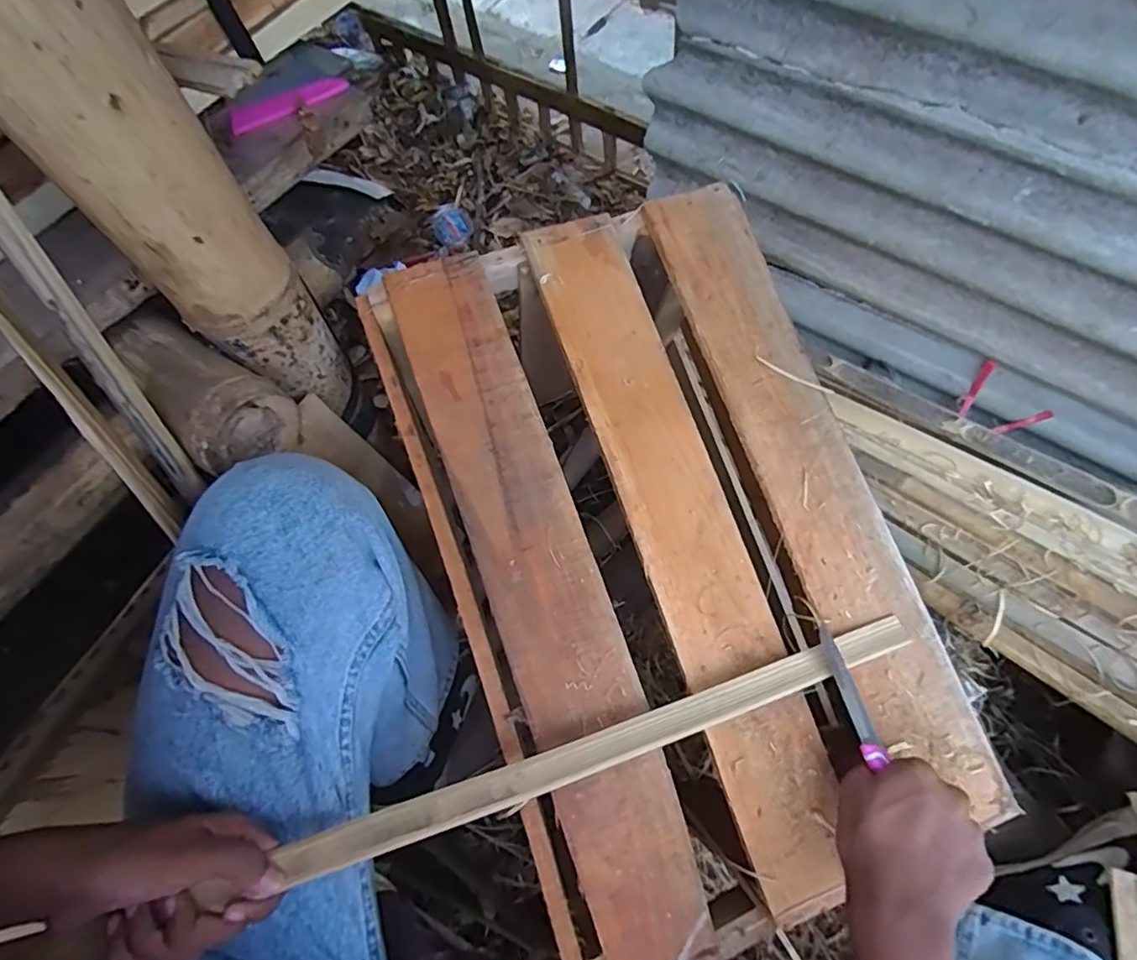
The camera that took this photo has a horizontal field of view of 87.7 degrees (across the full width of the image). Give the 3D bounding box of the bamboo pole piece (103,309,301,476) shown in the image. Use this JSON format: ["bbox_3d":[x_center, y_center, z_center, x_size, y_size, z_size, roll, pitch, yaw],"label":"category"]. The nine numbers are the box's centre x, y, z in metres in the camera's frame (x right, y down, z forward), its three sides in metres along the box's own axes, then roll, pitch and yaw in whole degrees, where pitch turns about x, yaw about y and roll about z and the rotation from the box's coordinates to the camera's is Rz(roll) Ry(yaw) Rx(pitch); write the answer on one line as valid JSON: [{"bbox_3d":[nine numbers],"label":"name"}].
[{"bbox_3d":[-0.285,-0.066,0.454,0.137,0.064,0.074,32,73,15],"label":"bamboo pole piece"}]

